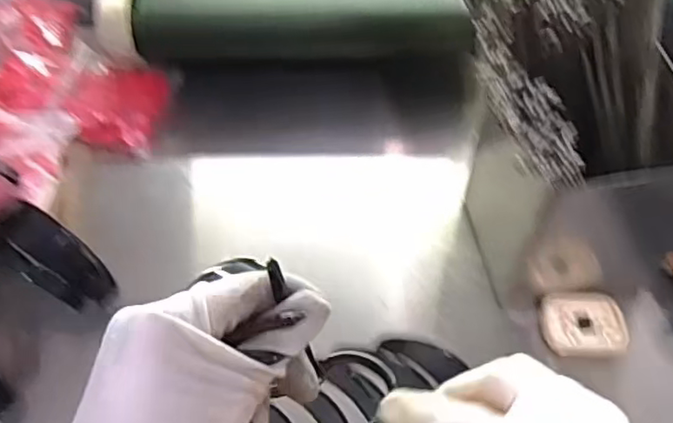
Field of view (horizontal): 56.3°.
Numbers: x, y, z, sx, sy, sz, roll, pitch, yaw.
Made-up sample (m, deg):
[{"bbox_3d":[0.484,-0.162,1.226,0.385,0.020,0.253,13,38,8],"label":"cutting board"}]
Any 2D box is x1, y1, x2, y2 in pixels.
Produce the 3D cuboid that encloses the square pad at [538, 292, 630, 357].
[{"bbox_3d":[0.239,0.109,0.611,0.076,0.019,0.064,4,56,3],"label":"square pad"}]

